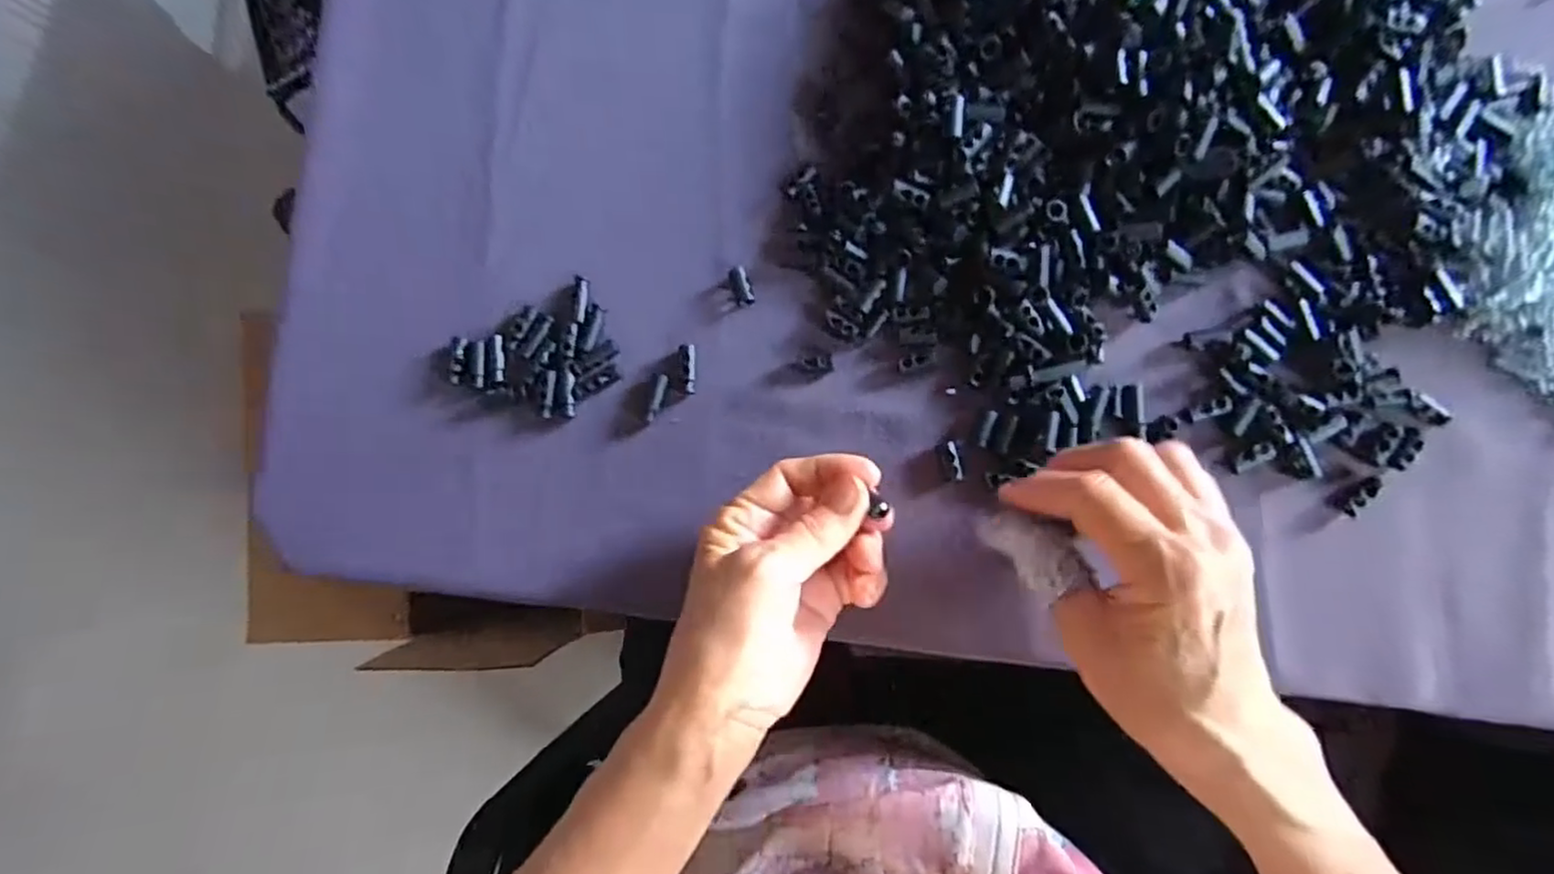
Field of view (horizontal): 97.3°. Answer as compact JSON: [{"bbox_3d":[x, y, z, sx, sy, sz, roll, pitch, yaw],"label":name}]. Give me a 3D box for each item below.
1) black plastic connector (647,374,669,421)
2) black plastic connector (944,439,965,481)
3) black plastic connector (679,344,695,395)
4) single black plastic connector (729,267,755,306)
[{"bbox_3d":[-0.059,-0.020,0.339,0.006,0.004,0.024,17,87,8],"label":"black plastic connector"},{"bbox_3d":[0.083,0.011,0.318,0.008,0.006,0.019,-4,84,7],"label":"black plastic connector"},{"bbox_3d":[-0.045,-0.034,0.339,0.008,0.006,0.025,-4,84,7],"label":"black plastic connector"},{"bbox_3d":[-0.018,-0.075,0.340,0.010,0.007,0.019,-22,83,5],"label":"single black plastic connector"}]

